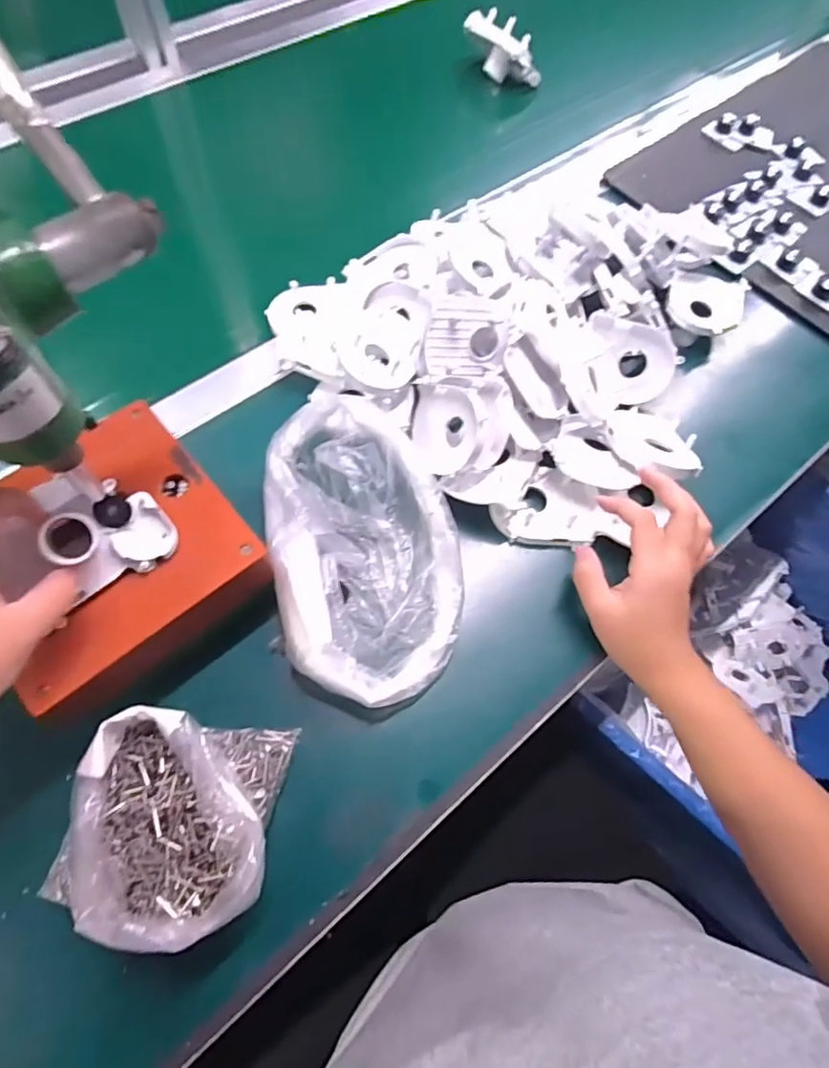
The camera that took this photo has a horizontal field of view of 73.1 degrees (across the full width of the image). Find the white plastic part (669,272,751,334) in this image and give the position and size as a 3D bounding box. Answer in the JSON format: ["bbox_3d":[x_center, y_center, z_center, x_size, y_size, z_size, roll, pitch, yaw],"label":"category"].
[{"bbox_3d":[0.277,-0.223,0.530,0.066,0.013,0.079,28,67,9],"label":"white plastic part"}]

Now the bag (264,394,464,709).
[{"bbox_3d":[-0.038,-0.001,0.410,0.131,0.048,0.241,-12,66,-9],"label":"bag"}]

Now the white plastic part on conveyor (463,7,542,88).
[{"bbox_3d":[0.110,-0.587,0.675,0.109,0.054,0.036,39,68,-6],"label":"white plastic part on conveyor"}]

